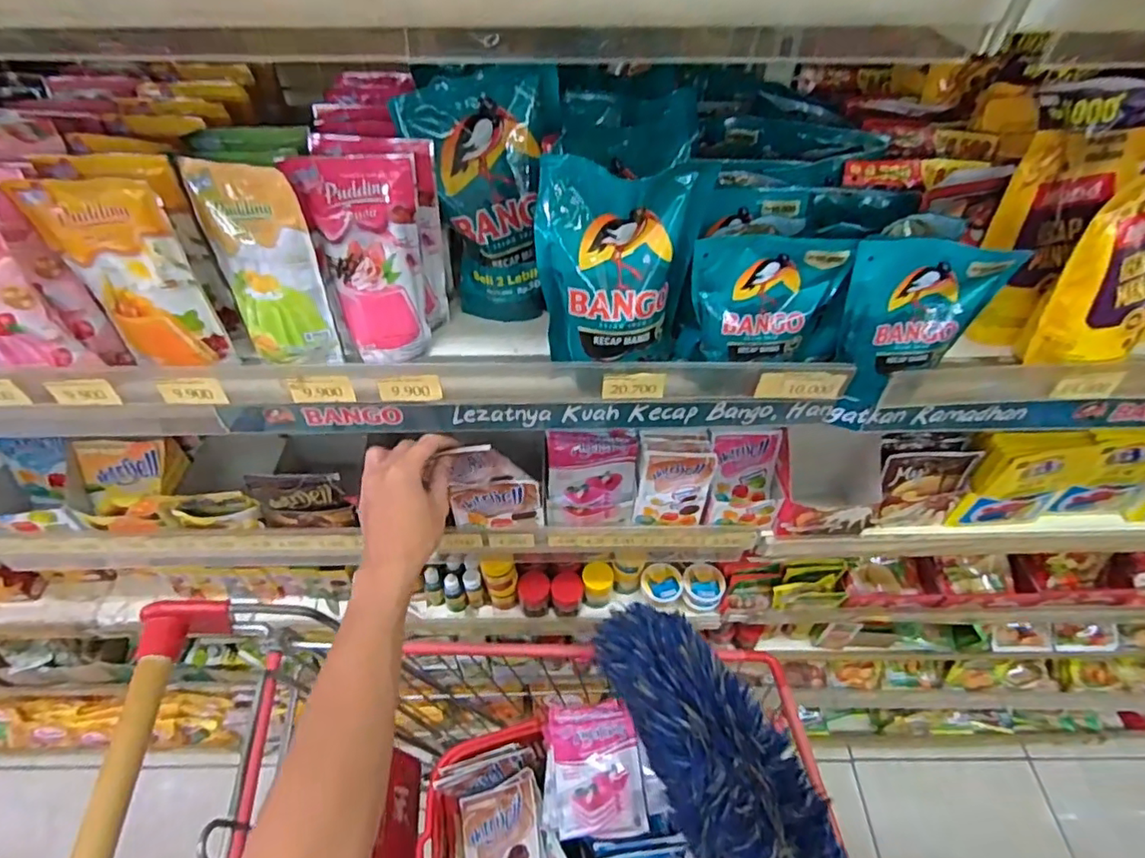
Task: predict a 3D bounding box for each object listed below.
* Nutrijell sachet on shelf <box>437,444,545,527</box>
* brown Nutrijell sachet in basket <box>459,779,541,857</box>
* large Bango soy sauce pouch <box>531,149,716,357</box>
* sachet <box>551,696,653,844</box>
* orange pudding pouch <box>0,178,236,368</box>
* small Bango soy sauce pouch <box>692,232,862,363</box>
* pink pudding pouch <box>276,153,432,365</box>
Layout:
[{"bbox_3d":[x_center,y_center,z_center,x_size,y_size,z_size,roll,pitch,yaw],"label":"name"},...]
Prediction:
[{"bbox_3d":[-0.080,0.060,0.610,0.092,0.135,0.014,-6,50,-4],"label":"Nutrijell sachet on shelf"},{"bbox_3d":[-0.080,0.467,0.662,0.093,0.010,0.115,-24,49,10],"label":"brown Nutrijell sachet in basket"},{"bbox_3d":[0.032,-0.116,0.440,0.113,0.145,0.052,4,50,4],"label":"large Bango soy sauce pouch"},{"bbox_3d":[0.028,0.391,0.690,0.098,0.028,0.140,-6,50,-5],"label":"sachet"},{"bbox_3d":[-0.332,-0.113,0.454,0.085,0.149,0.026,5,50,5],"label":"orange pudding pouch"},{"bbox_3d":[0.146,-0.096,0.453,0.112,0.099,0.035,-7,50,-6],"label":"small Bango soy sauce pouch"},{"bbox_3d":[-0.163,-0.136,0.485,0.082,0.163,0.032,1,33,-3],"label":"pink pudding pouch"}]

